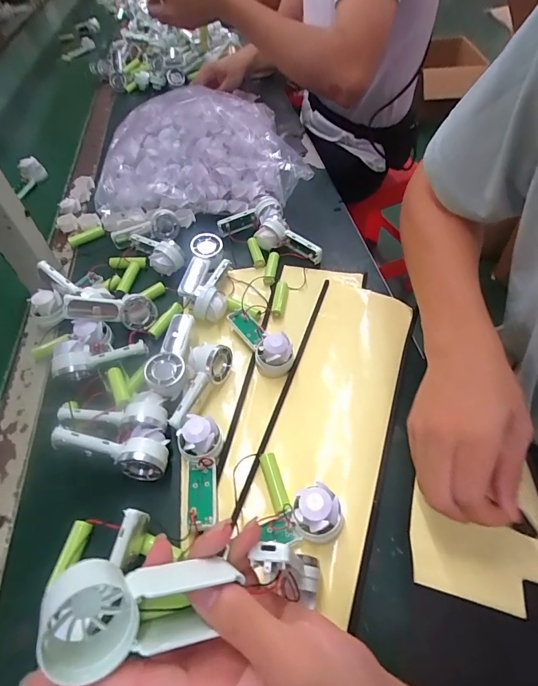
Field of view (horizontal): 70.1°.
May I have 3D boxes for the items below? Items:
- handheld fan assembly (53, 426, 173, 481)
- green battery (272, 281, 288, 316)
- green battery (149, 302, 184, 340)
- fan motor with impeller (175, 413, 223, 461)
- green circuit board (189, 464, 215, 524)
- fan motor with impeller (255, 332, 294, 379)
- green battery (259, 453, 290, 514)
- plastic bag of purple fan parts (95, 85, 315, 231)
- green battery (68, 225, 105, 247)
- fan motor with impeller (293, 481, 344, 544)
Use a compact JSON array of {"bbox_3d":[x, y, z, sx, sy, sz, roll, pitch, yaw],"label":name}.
[{"bbox_3d":[-0.132,0.087,0.327,0.091,0.032,0.038,16,52,-13],"label":"handheld fan assembly"},{"bbox_3d":[0.013,-0.055,0.459,0.013,0.012,0.057,6,54,7],"label":"green battery"},{"bbox_3d":[-0.117,-0.025,0.441,0.012,0.018,0.049,29,60,22],"label":"green battery"},{"bbox_3d":[-0.062,0.085,0.341,0.036,0.031,0.036,-2,53,2],"label":"fan motor with impeller"},{"bbox_3d":[-0.056,0.124,0.319,0.020,0.004,0.051,-8,49,-1],"label":"green circuit board"},{"bbox_3d":[0.005,0.012,0.393,0.038,0.036,0.029,-3,53,1],"label":"fan motor with impeller"},{"bbox_3d":[0.004,0.118,0.328,0.014,0.013,0.049,-15,54,-8],"label":"green battery"},{"bbox_3d":[-0.109,-0.282,0.582,0.305,0.104,0.223,-6,53,-1],"label":"plastic bag of purple fan parts"},{"bbox_3d":[-0.262,-0.153,0.551,0.049,0.016,0.016,-37,60,-22],"label":"green battery"},{"bbox_3d":[0.038,0.133,0.297,0.034,0.035,0.037,-2,53,2],"label":"fan motor with impeller"}]

